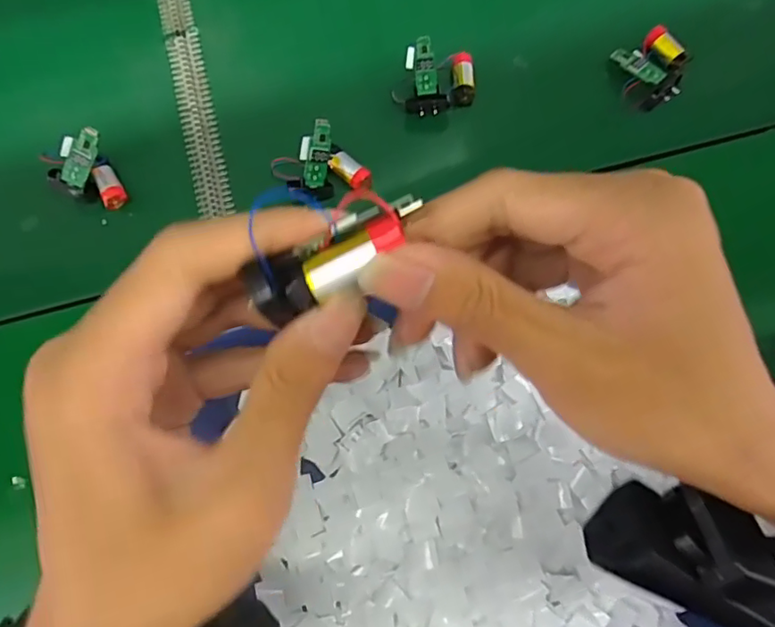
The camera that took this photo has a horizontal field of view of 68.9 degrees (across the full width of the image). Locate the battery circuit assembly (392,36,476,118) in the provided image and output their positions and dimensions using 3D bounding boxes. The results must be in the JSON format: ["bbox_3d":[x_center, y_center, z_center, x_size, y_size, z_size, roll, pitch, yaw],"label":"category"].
[{"bbox_3d":[0.036,-0.174,0.417,0.057,0.024,0.050,4,71,-1],"label":"battery circuit assembly"}]

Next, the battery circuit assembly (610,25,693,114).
[{"bbox_3d":[0.199,-0.184,0.425,0.048,0.020,0.052,-27,74,-12],"label":"battery circuit assembly"}]

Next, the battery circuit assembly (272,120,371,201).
[{"bbox_3d":[-0.046,-0.103,0.384,0.060,0.042,0.031,-17,73,-8],"label":"battery circuit assembly"}]

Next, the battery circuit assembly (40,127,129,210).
[{"bbox_3d":[-0.212,-0.095,0.389,0.046,0.042,0.034,-13,72,-7],"label":"battery circuit assembly"}]

